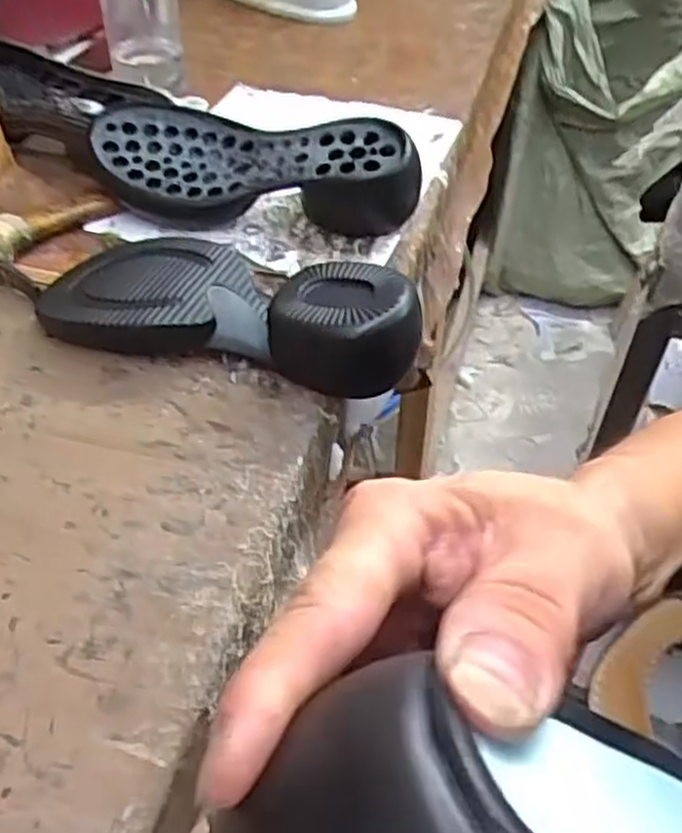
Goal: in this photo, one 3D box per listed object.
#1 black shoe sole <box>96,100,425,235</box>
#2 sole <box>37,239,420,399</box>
[{"bbox_3d":[-0.067,-0.190,0.597,0.251,0.072,0.085,4,45,4],"label":"black shoe sole"},{"bbox_3d":[-0.071,-0.078,0.498,0.248,0.061,0.102,9,46,9],"label":"sole"}]

